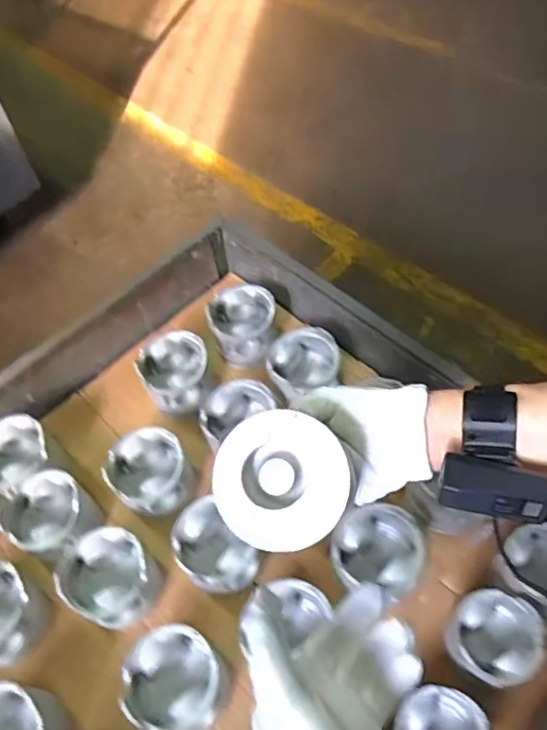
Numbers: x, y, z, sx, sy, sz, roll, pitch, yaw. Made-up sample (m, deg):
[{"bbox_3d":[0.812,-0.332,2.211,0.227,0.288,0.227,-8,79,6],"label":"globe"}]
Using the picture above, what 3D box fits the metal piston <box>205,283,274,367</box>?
[{"bbox_3d":[-0.043,-0.056,0.816,0.089,0.070,0.088,-2,56,3],"label":"metal piston"}]

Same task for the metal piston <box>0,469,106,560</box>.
[{"bbox_3d":[-0.261,0.181,0.680,0.097,0.073,0.093,34,64,23],"label":"metal piston"}]

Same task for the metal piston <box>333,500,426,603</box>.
[{"bbox_3d":[0.113,0.199,0.626,0.094,0.060,0.099,-2,56,3],"label":"metal piston"}]

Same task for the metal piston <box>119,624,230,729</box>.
[{"bbox_3d":[-0.099,0.317,0.576,0.096,0.075,0.089,-2,56,3],"label":"metal piston"}]

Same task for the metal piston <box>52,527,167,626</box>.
[{"bbox_3d":[-0.181,0.239,0.643,0.097,0.076,0.092,-2,56,3],"label":"metal piston"}]

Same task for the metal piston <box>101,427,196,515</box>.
[{"bbox_3d":[-0.152,0.138,0.710,0.092,0.078,0.098,-2,56,3],"label":"metal piston"}]

